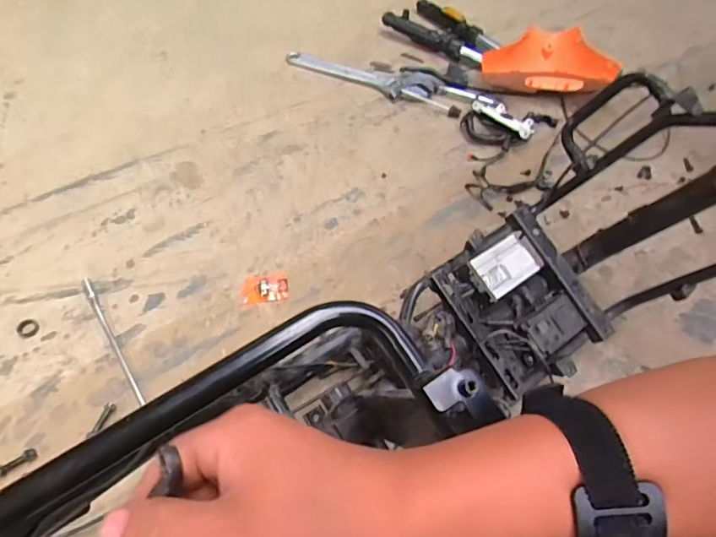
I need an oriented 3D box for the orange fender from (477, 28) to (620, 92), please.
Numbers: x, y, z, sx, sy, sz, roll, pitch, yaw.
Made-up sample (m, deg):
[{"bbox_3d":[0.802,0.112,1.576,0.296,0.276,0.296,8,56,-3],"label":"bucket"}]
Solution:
[{"bbox_3d":[0.426,-0.455,1.096,0.292,0.099,0.150,4,56,2],"label":"orange fender"}]

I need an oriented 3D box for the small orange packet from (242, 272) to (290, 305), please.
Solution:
[{"bbox_3d":[-0.156,0.033,0.821,0.074,0.004,0.054,-10,56,-8],"label":"small orange packet"}]

